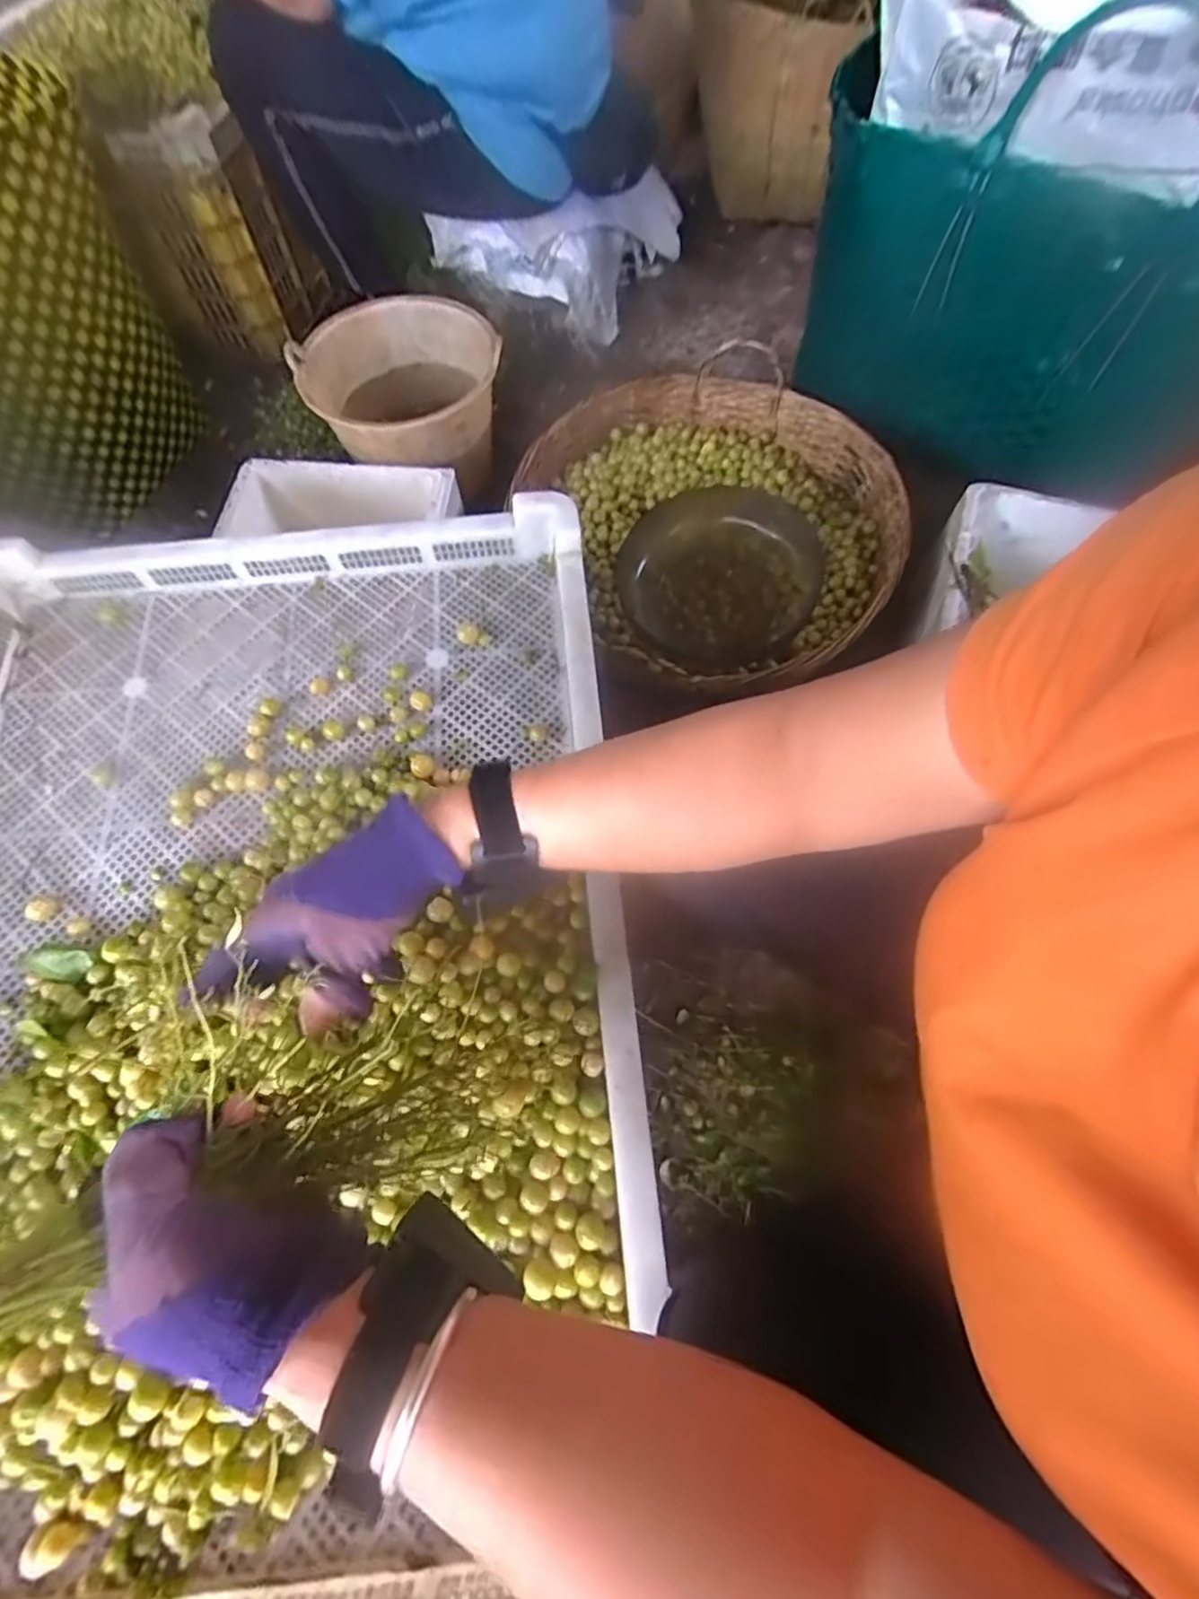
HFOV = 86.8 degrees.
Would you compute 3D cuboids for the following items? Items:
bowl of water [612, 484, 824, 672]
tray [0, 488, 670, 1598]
[{"bbox_3d":[0.141,-0.274,0.793,0.233,0.079,0.234,0,68,1],"label":"bowl of water"},{"bbox_3d":[-0.276,0.108,0.484,0.577,0.071,0.792,-6,68,-1],"label":"tray"}]

